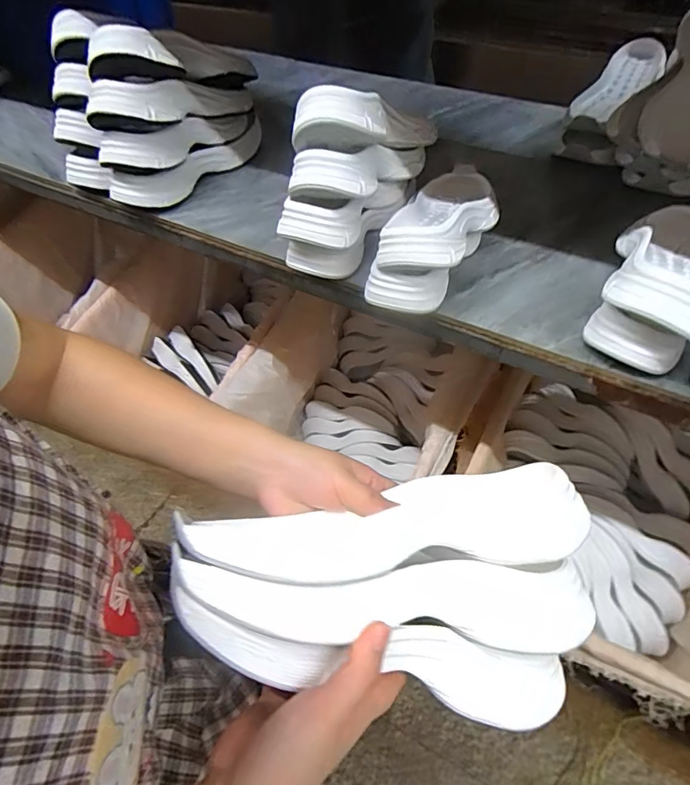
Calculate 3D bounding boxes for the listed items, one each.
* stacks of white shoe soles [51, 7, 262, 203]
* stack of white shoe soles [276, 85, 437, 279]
[{"bbox_3d":[-0.284,-0.429,0.728,0.185,0.203,0.250,23,55,22],"label":"stacks of white shoe soles"},{"bbox_3d":[0.019,-0.261,0.588,0.086,0.202,0.236,23,55,22],"label":"stack of white shoe soles"}]

